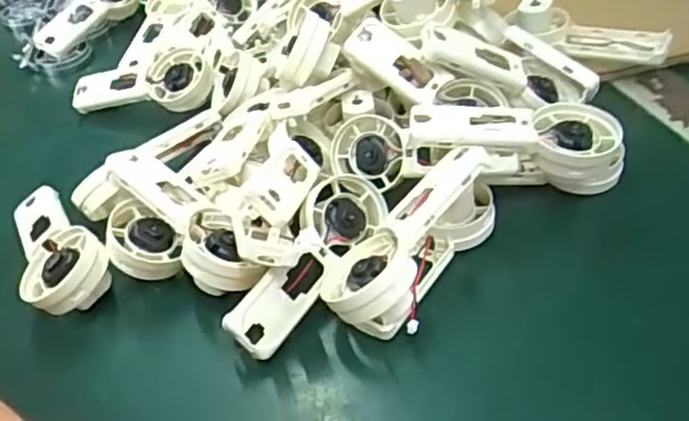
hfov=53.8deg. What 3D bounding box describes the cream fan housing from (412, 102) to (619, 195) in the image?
[{"bbox_3d":[0.082,-0.029,0.317,0.103,0.037,0.038,9,43,-3],"label":"cream fan housing"}]

